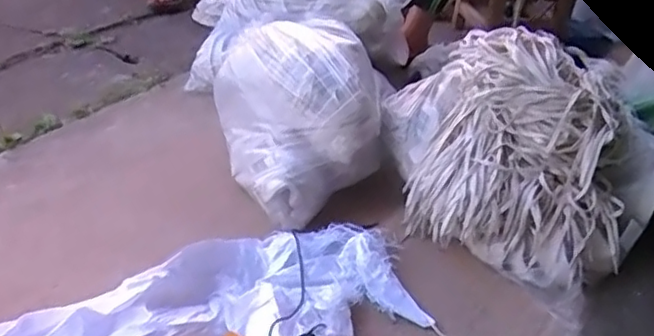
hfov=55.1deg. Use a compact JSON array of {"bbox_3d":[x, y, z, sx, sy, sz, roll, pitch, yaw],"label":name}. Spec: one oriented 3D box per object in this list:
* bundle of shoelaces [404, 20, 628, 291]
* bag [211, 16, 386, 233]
[{"bbox_3d":[0.368,-0.043,1.179,0.409,0.271,0.412,16,37,11],"label":"bundle of shoelaces"},{"bbox_3d":[-0.038,-0.110,1.329,0.328,0.270,0.425,-6,38,-18],"label":"bag"}]

